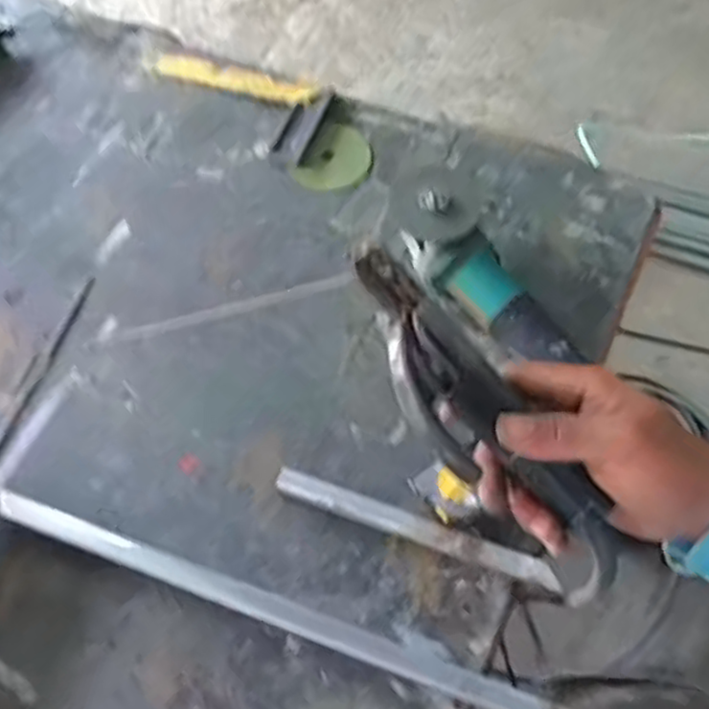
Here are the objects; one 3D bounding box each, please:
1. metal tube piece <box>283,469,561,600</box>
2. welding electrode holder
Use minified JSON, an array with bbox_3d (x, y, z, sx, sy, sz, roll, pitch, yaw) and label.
[{"bbox_3d":[0.056,0.163,0.705,0.271,0.025,0.022,19,65,10],"label":"metal tube piece"},{"bbox_3d":[0.061,0.037,0.385,0.059,0.040,0.202,-45,102,-19],"label":"welding electrode holder"}]

